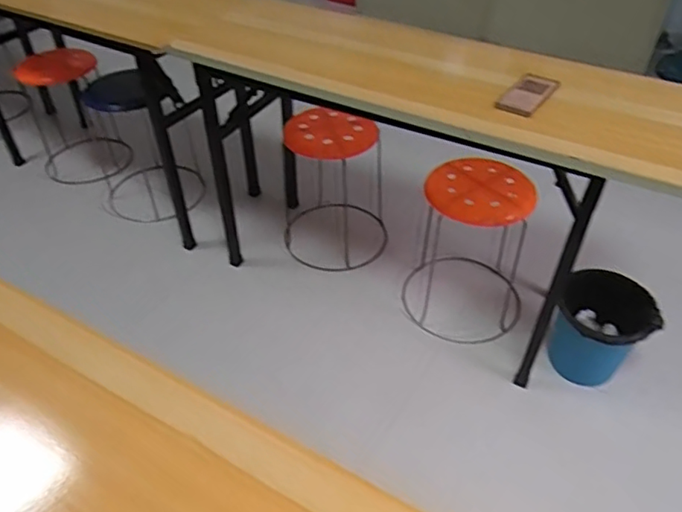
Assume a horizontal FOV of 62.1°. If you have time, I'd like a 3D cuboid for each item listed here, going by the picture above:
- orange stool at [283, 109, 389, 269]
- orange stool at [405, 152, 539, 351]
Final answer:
[{"bbox_3d":[-0.023,-0.254,1.981,0.376,0.561,0.398,3,43,5],"label":"orange stool"},{"bbox_3d":[0.390,-0.019,1.720,0.366,0.490,0.316,15,45,16],"label":"orange stool"}]

